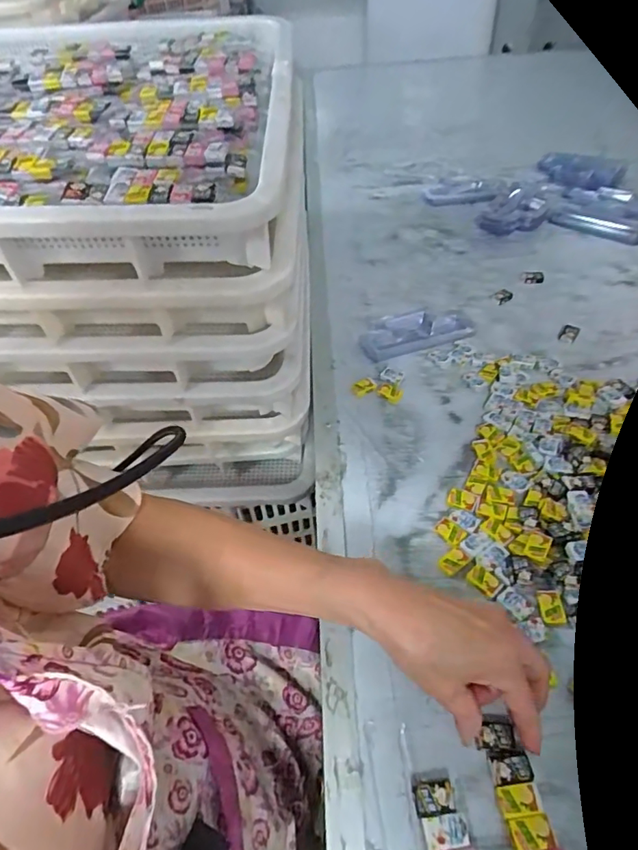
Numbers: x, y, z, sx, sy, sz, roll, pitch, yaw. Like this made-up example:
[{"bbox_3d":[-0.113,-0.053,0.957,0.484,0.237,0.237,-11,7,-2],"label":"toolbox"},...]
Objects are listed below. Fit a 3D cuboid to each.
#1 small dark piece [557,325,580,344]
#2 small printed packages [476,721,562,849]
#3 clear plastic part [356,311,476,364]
[{"bbox_3d":[0.305,-0.111,0.629,0.021,0.004,0.033,24,54,26],"label":"small dark piece"},{"bbox_3d":[0.130,0.248,0.312,0.027,0.005,0.120,-11,45,-4],"label":"small printed packages"},{"bbox_3d":[0.118,-0.116,0.646,0.136,0.015,0.074,-14,47,-7],"label":"clear plastic part"}]

